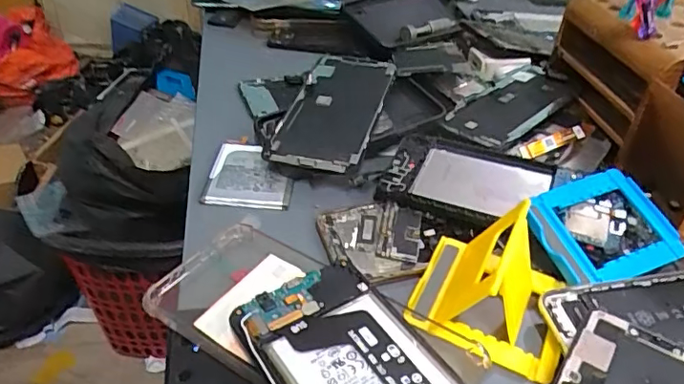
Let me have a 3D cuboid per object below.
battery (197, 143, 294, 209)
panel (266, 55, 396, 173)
[{"bbox_3d":[-0.068,-0.014,0.407,0.061,0.008,0.072,4,40,-1],"label":"battery"},{"bbox_3d":[-0.004,-0.072,0.447,0.074,0.013,0.160,8,42,14],"label":"panel"}]

